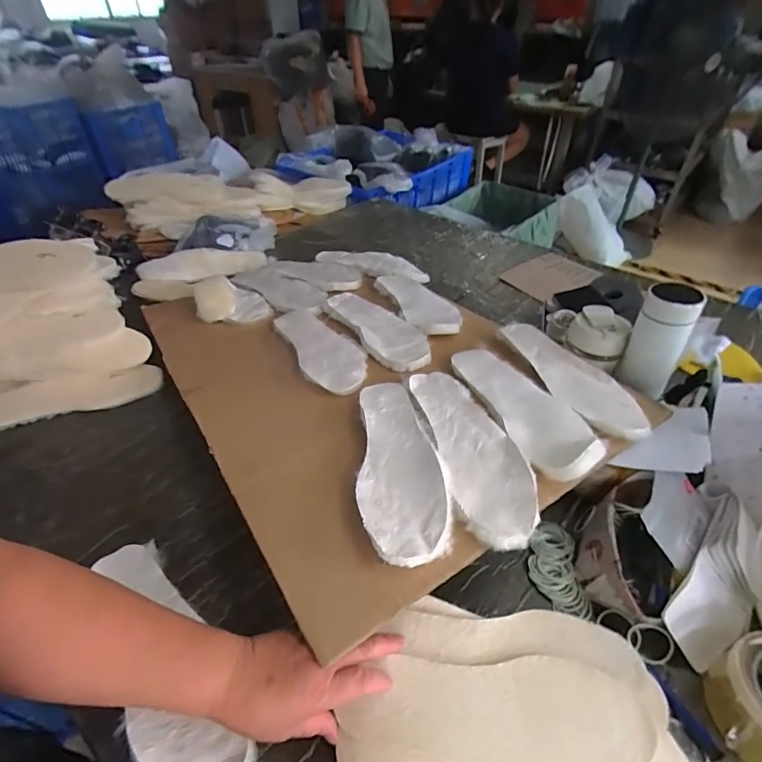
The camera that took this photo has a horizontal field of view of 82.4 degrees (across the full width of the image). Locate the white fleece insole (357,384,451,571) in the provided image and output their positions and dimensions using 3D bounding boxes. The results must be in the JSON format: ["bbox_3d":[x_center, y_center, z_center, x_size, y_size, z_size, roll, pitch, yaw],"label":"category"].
[{"bbox_3d":[0.014,0.085,0.507,0.091,0.014,0.270,-9,37,-4],"label":"white fleece insole"}]

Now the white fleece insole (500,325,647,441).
[{"bbox_3d":[0.259,-0.014,0.607,0.084,0.017,0.271,-16,40,-11],"label":"white fleece insole"}]

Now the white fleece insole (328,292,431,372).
[{"bbox_3d":[-0.011,-0.100,0.763,0.085,0.015,0.289,-28,42,-16],"label":"white fleece insole"}]

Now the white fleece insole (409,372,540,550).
[{"bbox_3d":[0.104,0.069,0.514,0.084,0.028,0.269,-8,42,-7],"label":"white fleece insole"}]

